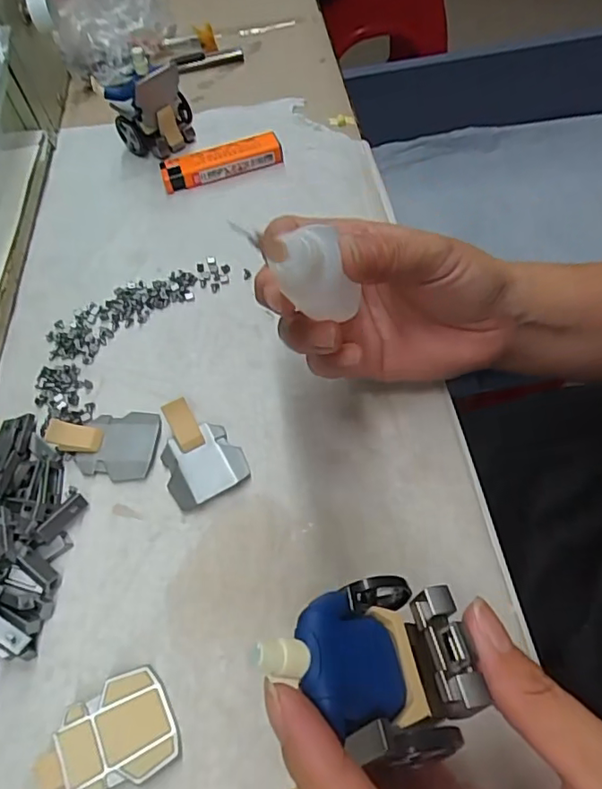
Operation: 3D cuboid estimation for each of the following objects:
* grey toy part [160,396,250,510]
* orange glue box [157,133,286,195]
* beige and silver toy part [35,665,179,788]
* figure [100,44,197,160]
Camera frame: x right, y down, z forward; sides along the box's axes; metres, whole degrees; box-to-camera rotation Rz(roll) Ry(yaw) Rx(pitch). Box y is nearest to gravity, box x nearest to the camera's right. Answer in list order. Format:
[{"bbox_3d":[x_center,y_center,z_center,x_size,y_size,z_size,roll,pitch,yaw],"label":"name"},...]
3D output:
[{"bbox_3d":[-0.048,0.025,0.251,0.034,0.015,0.045,-29,59,-14],"label":"grey toy part"},{"bbox_3d":[-0.052,-0.150,0.364,0.077,0.017,0.018,-16,57,-6],"label":"orange glue box"},{"bbox_3d":[-0.067,0.119,0.194,0.043,0.011,0.034,-27,58,-12],"label":"beige and silver toy part"},{"bbox_3d":[-0.099,-0.190,0.370,0.050,0.065,0.033,-20,57,-8],"label":"figure"}]

